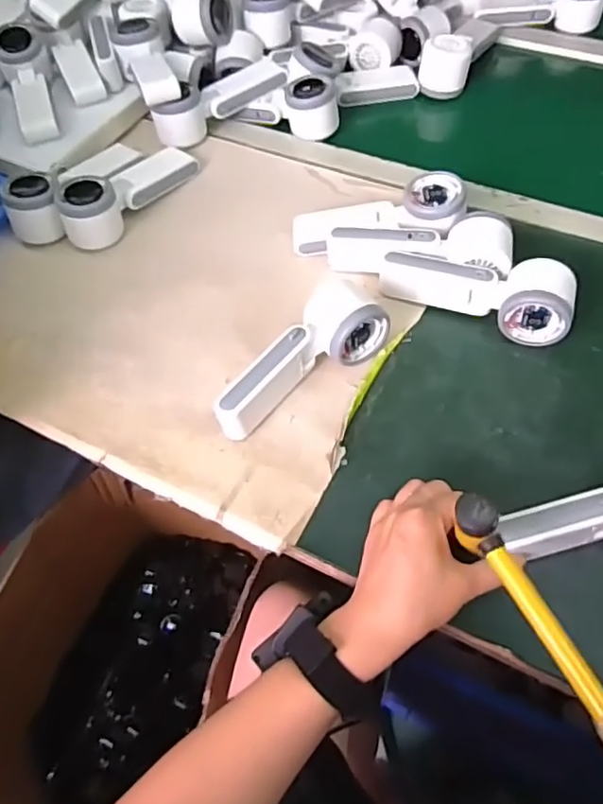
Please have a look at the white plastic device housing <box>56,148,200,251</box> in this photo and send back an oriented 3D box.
[{"bbox_3d":[-0.190,-0.233,0.652,0.066,0.058,0.168,29,63,22],"label":"white plastic device housing"}]

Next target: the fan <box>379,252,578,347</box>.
[{"bbox_3d":[0.156,-0.104,0.543,0.168,0.051,0.057,23,61,19],"label":"fan"}]

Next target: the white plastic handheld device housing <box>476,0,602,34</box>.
[{"bbox_3d":[0.319,-0.532,0.814,0.162,0.054,0.067,7,57,9],"label":"white plastic handheld device housing"}]

